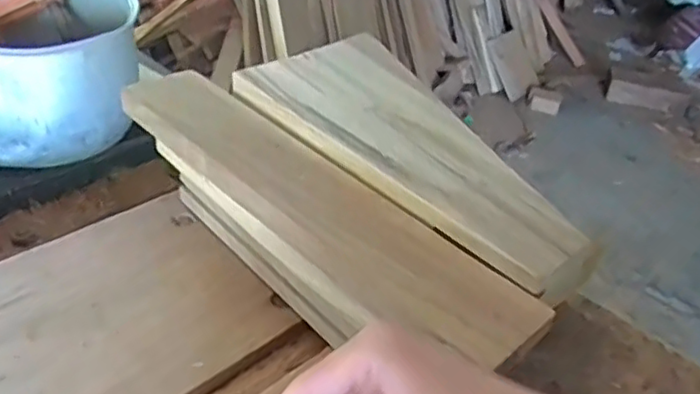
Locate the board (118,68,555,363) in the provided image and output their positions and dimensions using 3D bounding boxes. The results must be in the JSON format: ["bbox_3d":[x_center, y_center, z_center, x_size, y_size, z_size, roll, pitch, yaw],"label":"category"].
[{"bbox_3d":[-0.031,-0.001,0.465,0.076,0.025,0.357,-26,47,-37],"label":"board"}]

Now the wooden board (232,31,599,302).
[{"bbox_3d":[0.054,-0.048,0.512,0.143,0.019,0.325,-22,45,-34],"label":"wooden board"}]

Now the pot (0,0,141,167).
[{"bbox_3d":[-0.348,-0.143,0.715,0.220,0.135,0.204,5,36,-4],"label":"pot"}]

